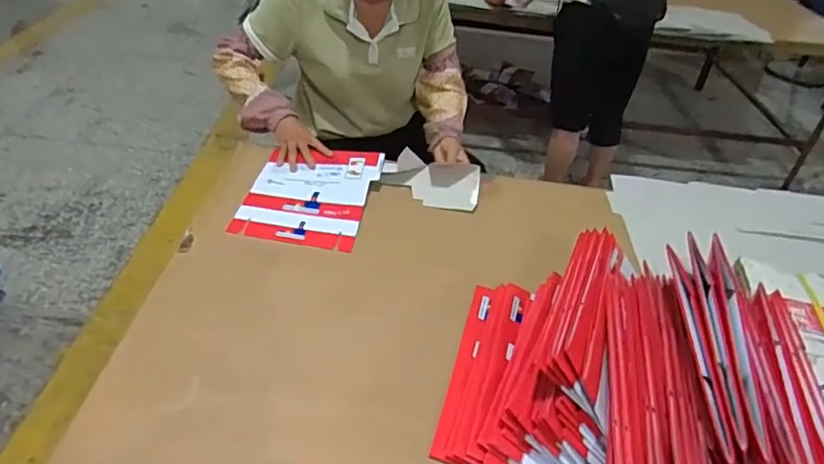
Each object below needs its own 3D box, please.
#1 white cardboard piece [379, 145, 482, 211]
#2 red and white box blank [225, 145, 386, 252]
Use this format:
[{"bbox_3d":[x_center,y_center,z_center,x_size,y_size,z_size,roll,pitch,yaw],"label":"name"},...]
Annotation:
[{"bbox_3d":[0.043,-0.109,1.212,0.202,0.027,0.104,14,73,0],"label":"white cardboard piece"},{"bbox_3d":[-0.207,-0.081,1.148,0.241,0.027,0.293,8,42,4],"label":"red and white box blank"}]

